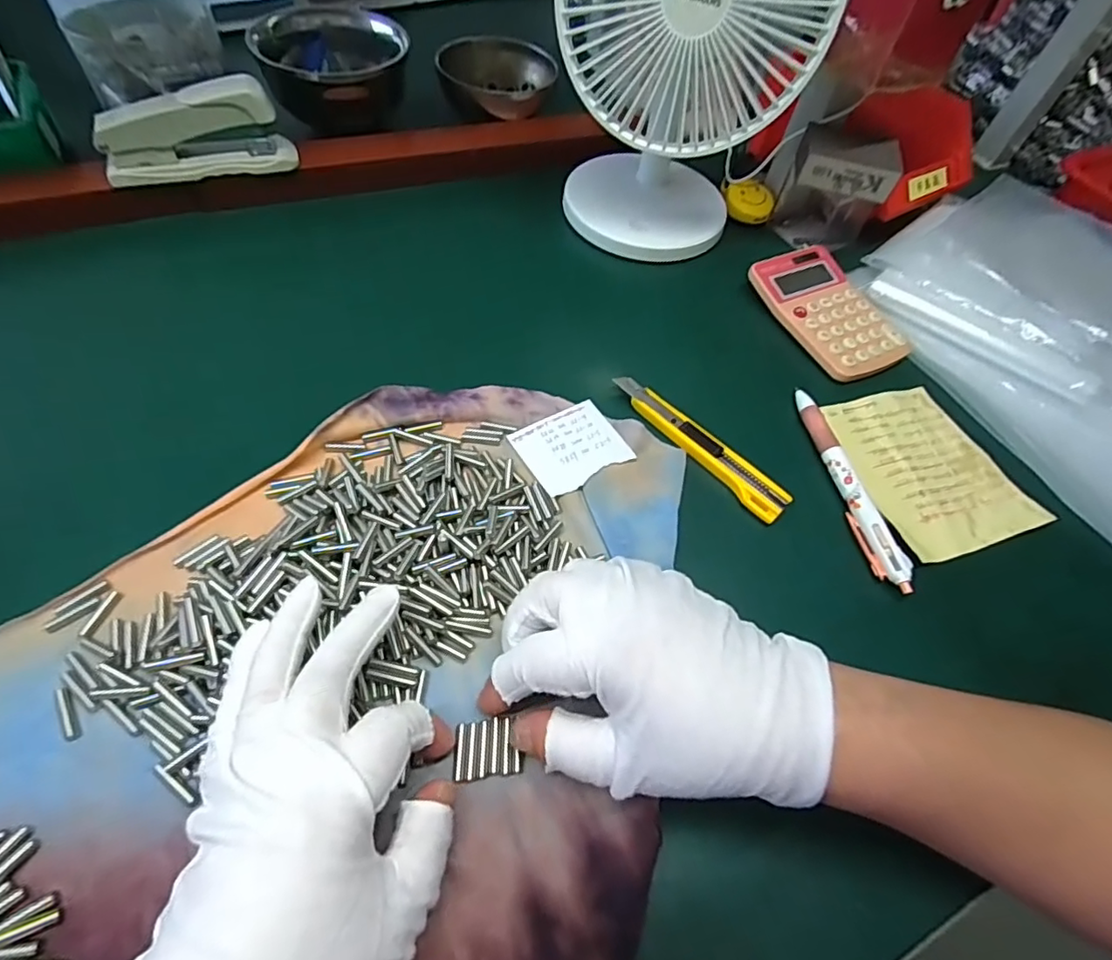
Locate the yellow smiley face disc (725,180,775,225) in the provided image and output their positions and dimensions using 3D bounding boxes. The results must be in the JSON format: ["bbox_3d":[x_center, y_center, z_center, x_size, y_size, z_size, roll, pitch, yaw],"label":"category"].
[{"bbox_3d":[0.168,-0.241,0.493,0.043,0.011,0.037,19,84,4],"label":"yellow smiley face disc"}]

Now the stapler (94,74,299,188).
[{"bbox_3d":[-0.254,-0.245,0.400,0.120,0.056,0.028,-12,59,-15],"label":"stapler"}]

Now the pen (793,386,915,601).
[{"bbox_3d":[0.174,0.001,0.344,0.013,0.018,0.138,-5,57,-10],"label":"pen"}]

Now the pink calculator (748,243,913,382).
[{"bbox_3d":[0.204,-0.127,0.423,0.078,0.012,0.116,-23,66,-14],"label":"pink calculator"}]

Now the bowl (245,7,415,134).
[{"bbox_3d":[-0.193,-0.361,0.507,0.119,0.081,0.119,3,56,-5],"label":"bowl"}]

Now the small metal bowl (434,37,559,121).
[{"bbox_3d":[-0.058,-0.367,0.522,0.098,0.036,0.084,-4,57,-10],"label":"small metal bowl"}]

